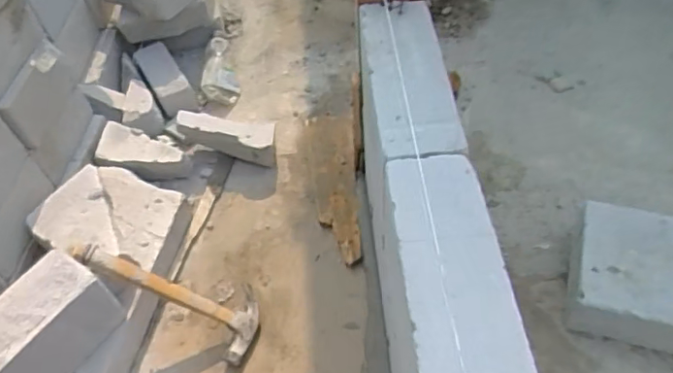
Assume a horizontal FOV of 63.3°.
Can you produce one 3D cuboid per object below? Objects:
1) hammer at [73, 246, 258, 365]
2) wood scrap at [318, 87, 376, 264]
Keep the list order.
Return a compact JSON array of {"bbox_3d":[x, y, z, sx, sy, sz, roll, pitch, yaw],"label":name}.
[{"bbox_3d":[-0.267,0.167,0.882,0.304,0.035,0.131,30,52,-18],"label":"hammer"},{"bbox_3d":[-0.002,-0.010,1.107,0.089,0.030,0.362,-6,52,-1],"label":"wood scrap"}]

